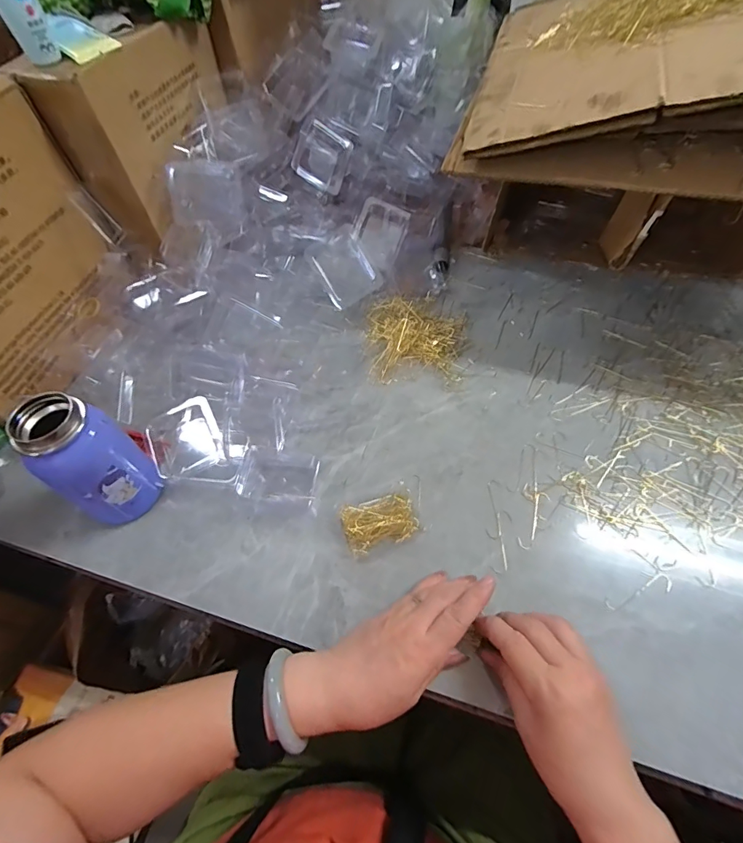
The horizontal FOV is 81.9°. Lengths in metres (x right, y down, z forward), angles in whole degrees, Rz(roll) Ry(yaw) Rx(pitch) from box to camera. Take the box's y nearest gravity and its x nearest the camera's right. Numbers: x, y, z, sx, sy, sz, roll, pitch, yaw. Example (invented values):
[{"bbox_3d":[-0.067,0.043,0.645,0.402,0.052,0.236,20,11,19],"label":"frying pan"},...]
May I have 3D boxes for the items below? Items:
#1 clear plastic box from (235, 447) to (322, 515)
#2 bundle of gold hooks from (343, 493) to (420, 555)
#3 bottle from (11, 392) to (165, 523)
[{"bbox_3d":[-0.097,0.056,0.454,0.087,0.019,0.056,8,56,9],"label":"clear plastic box"},{"bbox_3d":[0.008,0.101,0.420,0.068,0.020,0.046,-12,55,-5],"label":"bundle of gold hooks"},{"bbox_3d":[-0.260,0.041,0.405,0.060,0.145,0.072,36,64,25],"label":"bottle"}]

